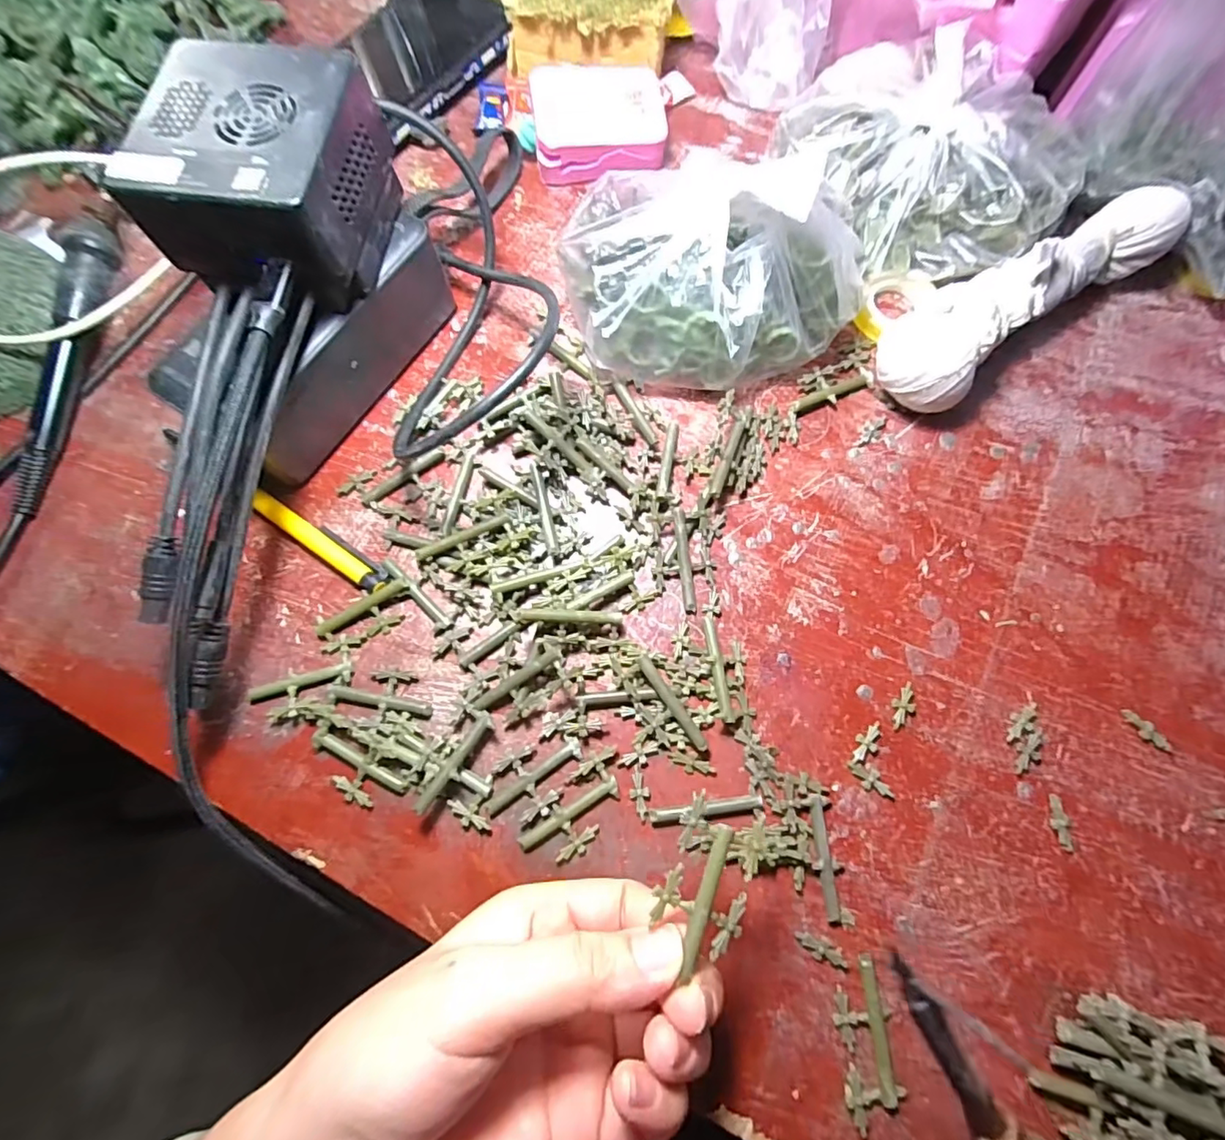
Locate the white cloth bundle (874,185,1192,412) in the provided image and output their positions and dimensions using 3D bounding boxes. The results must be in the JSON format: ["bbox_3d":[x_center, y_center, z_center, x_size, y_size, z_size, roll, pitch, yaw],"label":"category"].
[{"bbox_3d":[0.193,-0.129,0.261,0.166,0.040,0.045,-35,76,-7],"label":"white cloth bundle"}]

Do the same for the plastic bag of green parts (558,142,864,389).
[{"bbox_3d":[0.049,-0.139,0.250,0.141,0.065,0.091,1,75,2],"label":"plastic bag of green parts"}]

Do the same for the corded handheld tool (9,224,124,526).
[{"bbox_3d":[-0.273,-0.104,0.268,0.017,0.024,0.149,3,75,3],"label":"corded handheld tool"}]

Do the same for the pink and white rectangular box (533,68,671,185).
[{"bbox_3d":[-0.007,-0.248,0.305,0.071,0.027,0.054,-8,77,-1],"label":"pink and white rectangular box"}]

